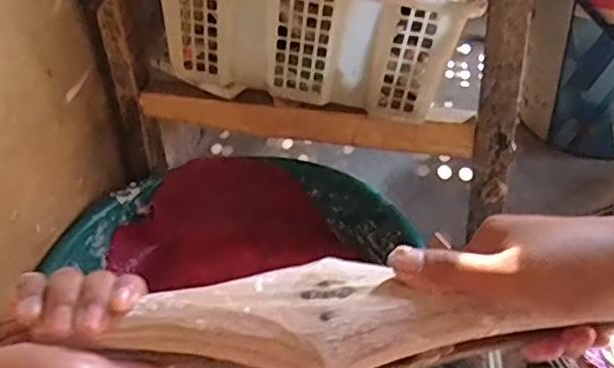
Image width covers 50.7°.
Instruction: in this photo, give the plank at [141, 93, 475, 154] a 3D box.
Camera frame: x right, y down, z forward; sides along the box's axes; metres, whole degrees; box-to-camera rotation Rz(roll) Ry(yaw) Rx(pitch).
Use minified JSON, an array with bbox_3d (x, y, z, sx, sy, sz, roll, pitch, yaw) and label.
[{"bbox_3d":[-0.008,-0.076,0.813,0.418,0.046,0.019,7,40,12],"label":"plank"}]

